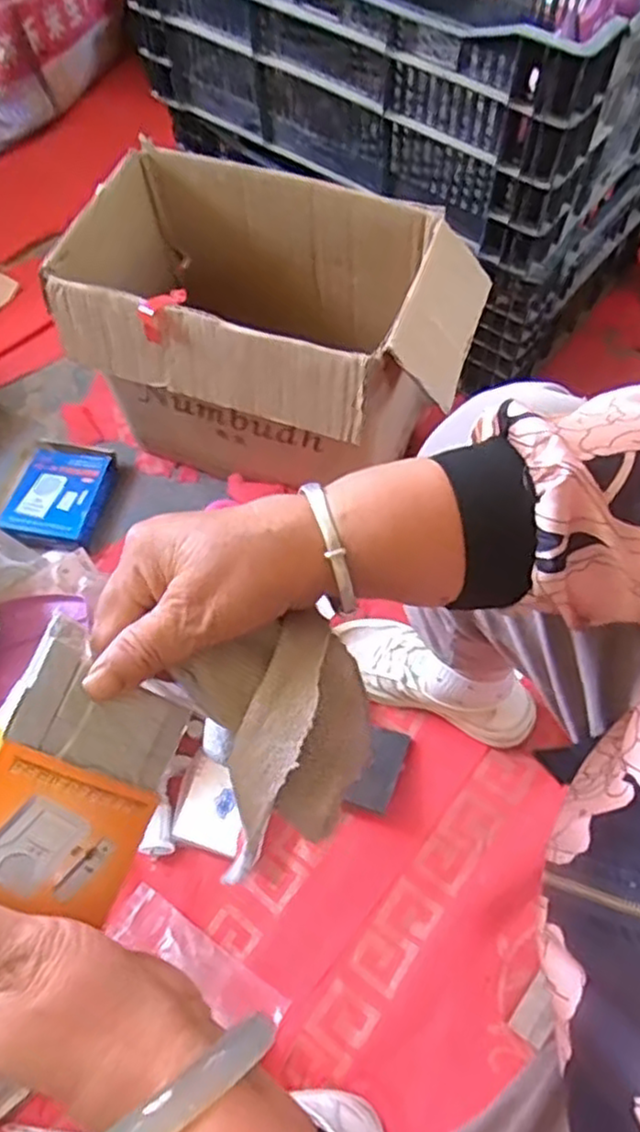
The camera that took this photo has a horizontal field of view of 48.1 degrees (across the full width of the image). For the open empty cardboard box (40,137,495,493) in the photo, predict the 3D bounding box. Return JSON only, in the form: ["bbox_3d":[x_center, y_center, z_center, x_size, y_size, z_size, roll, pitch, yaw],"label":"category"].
[{"bbox_3d":[-0.054,-0.243,0.826,0.427,0.270,0.236,18,64,12],"label":"open empty cardboard box"}]

